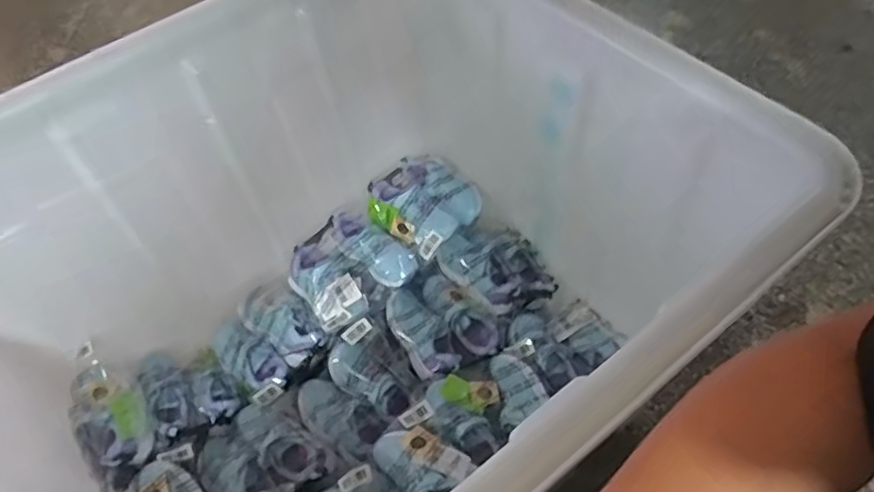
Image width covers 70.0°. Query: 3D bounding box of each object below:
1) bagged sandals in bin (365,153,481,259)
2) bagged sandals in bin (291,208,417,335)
[{"bbox_3d":[-0.026,-0.082,1.134,0.178,0.058,0.164,35,64,27],"label":"bagged sandals in bin"},{"bbox_3d":[-0.157,0.037,1.090,0.183,0.070,0.177,-37,59,-21],"label":"bagged sandals in bin"}]

